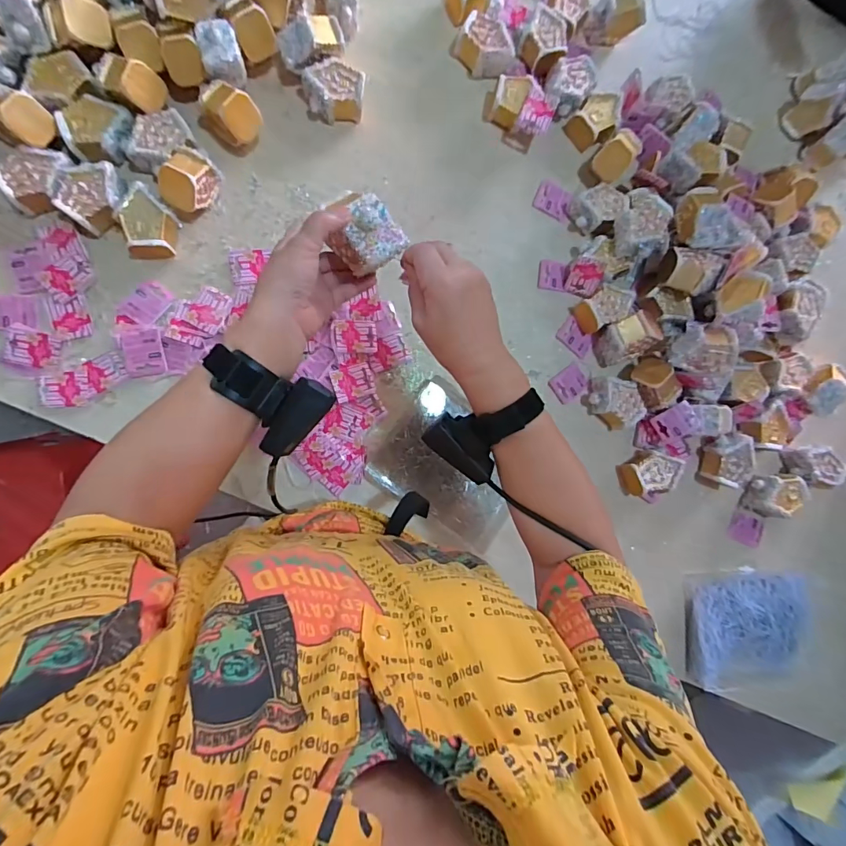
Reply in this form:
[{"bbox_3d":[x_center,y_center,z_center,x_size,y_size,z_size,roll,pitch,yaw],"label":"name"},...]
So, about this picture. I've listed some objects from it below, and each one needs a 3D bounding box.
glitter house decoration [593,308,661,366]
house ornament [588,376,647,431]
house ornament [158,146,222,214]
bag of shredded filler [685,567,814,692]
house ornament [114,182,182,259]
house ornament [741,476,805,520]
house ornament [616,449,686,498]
[{"bbox_3d":[0.318,-0.130,0.678,0.081,0.077,0.060,-20,92,-9],"label":"glitter house decoration"},{"bbox_3d":[0.296,-0.032,0.690,0.085,0.046,0.068,37,83,-6],"label":"house ornament"},{"bbox_3d":[-0.304,-0.311,0.579,0.046,0.070,0.073,28,84,-7],"label":"house ornament"},{"bbox_3d":[0.533,0.335,0.728,0.230,0.041,0.189,5,88,-9],"label":"bag of shredded filler"},{"bbox_3d":[-0.358,-0.260,0.578,0.068,0.038,0.086,-14,91,-9],"label":"house ornament"},{"bbox_3d":[0.572,0.113,0.728,0.061,0.044,0.085,30,84,-7],"label":"house ornament"},{"bbox_3d":[0.352,0.081,0.698,0.069,0.060,0.074,0,88,-9],"label":"house ornament"}]

